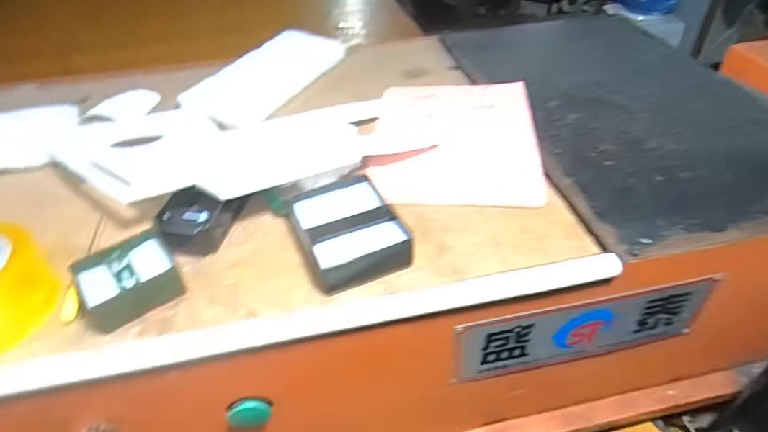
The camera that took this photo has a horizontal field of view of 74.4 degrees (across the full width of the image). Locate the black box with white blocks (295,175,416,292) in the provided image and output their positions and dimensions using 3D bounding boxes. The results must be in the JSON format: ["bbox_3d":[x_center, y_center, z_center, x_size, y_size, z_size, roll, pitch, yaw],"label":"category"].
[{"bbox_3d":[-0.035,0.016,0.475,0.093,0.036,0.114,-17,40,-15],"label":"black box with white blocks"}]

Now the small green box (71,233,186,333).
[{"bbox_3d":[-0.224,0.056,0.445,0.076,0.033,0.074,-28,44,-26],"label":"small green box"}]

